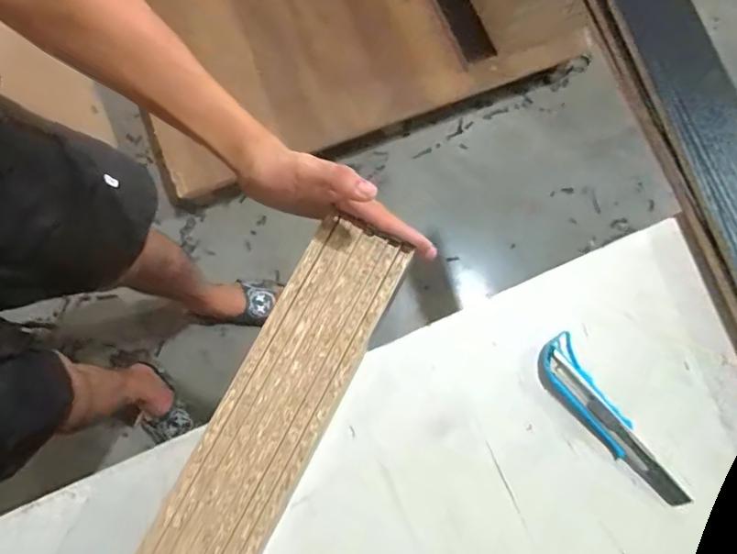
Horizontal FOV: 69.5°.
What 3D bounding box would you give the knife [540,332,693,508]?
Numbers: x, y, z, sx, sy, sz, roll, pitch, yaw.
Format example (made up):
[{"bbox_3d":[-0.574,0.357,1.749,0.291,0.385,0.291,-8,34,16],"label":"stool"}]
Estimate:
[{"bbox_3d":[0.240,0.147,0.527,0.042,0.022,0.195,-34,79,-8],"label":"knife"}]

